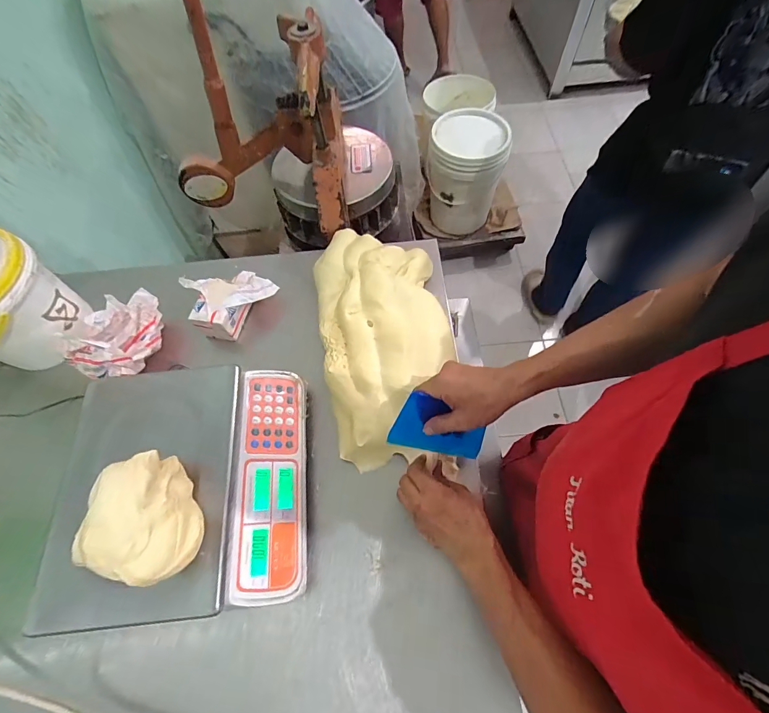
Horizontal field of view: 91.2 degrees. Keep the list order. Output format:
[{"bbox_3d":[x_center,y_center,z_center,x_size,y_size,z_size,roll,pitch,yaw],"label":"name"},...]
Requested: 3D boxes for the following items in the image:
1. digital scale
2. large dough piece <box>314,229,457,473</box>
[{"bbox_3d":[-0.277,0.177,0.534,0.316,0.089,0.328,-6,63,0],"label":"digital scale"},{"bbox_3d":[0.000,-0.045,0.660,0.221,0.069,0.436,-8,63,-1],"label":"large dough piece"}]

